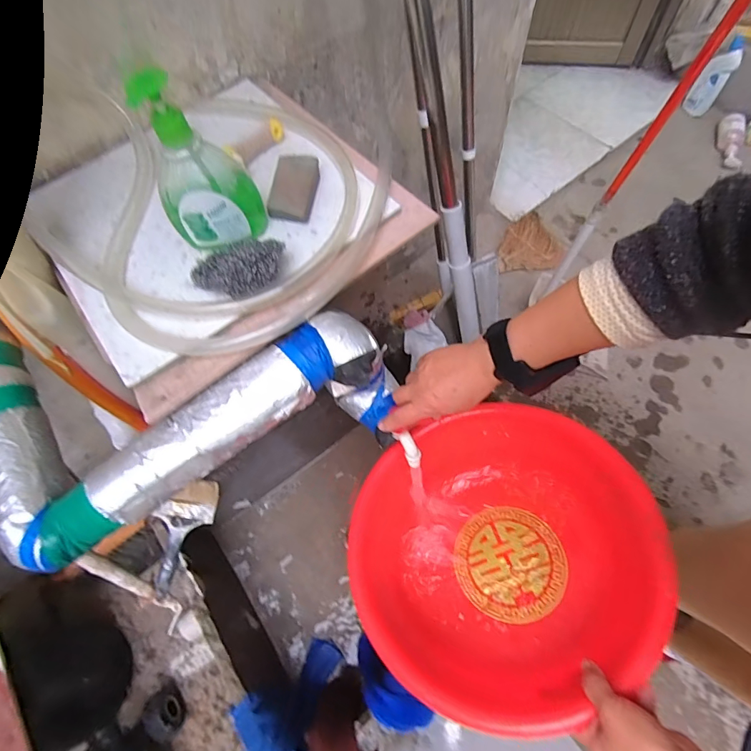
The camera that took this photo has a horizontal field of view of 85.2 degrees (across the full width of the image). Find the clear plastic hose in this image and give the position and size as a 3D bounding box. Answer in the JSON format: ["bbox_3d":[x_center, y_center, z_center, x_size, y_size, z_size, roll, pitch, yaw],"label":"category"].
[{"bbox_3d":[-0.176,-0.198,0.484,0.348,0.040,0.370,-1,68,3],"label":"clear plastic hose"}]

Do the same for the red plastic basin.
[{"bbox_3d":[0.146,0.226,0.555,0.296,0.146,0.369,4,57,23],"label":"red plastic basin"}]

